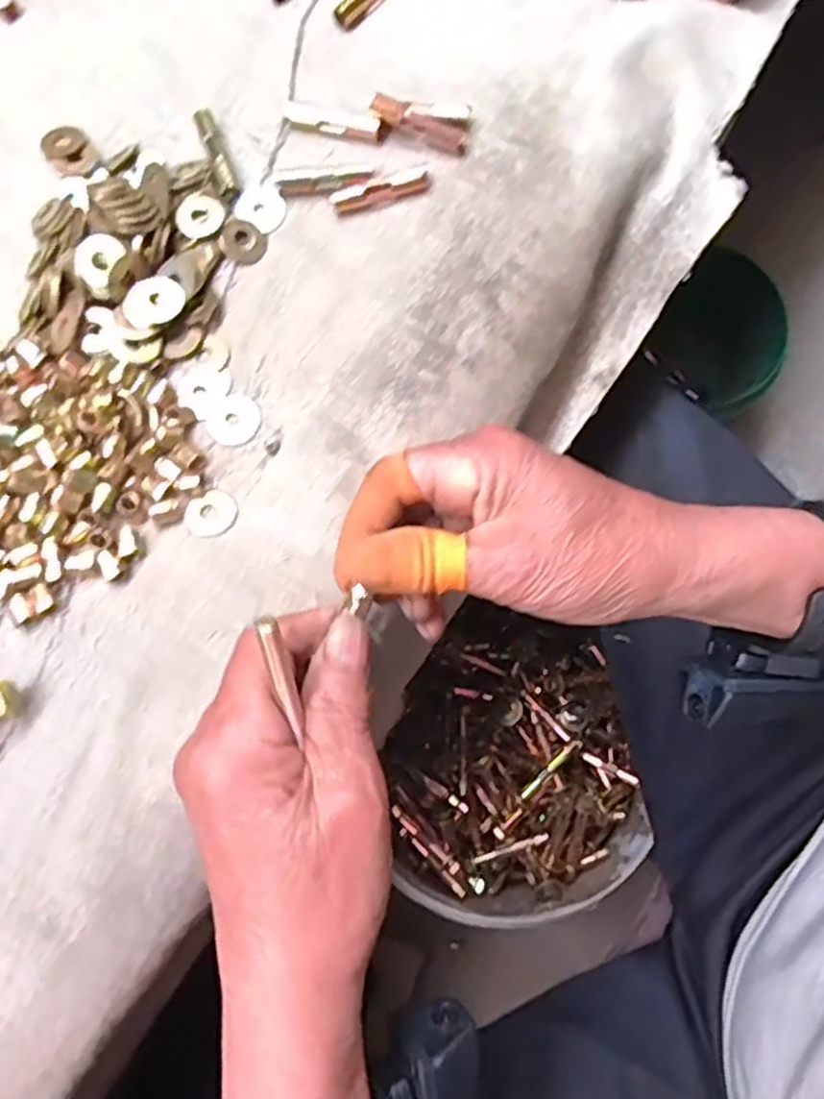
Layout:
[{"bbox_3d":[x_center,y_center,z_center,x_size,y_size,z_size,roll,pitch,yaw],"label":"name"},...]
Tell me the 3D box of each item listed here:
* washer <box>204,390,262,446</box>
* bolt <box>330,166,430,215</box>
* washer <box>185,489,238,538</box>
[{"bbox_3d":[-0.078,-0.057,0.323,0.022,0.004,0.024,0,76,0],"label":"washer"},{"bbox_3d":[-0.014,-0.169,0.342,0.047,0.006,0.012,-22,77,-5],"label":"bolt"},{"bbox_3d":[-0.086,-0.015,0.314,0.021,0.004,0.020,0,76,0],"label":"washer"}]

